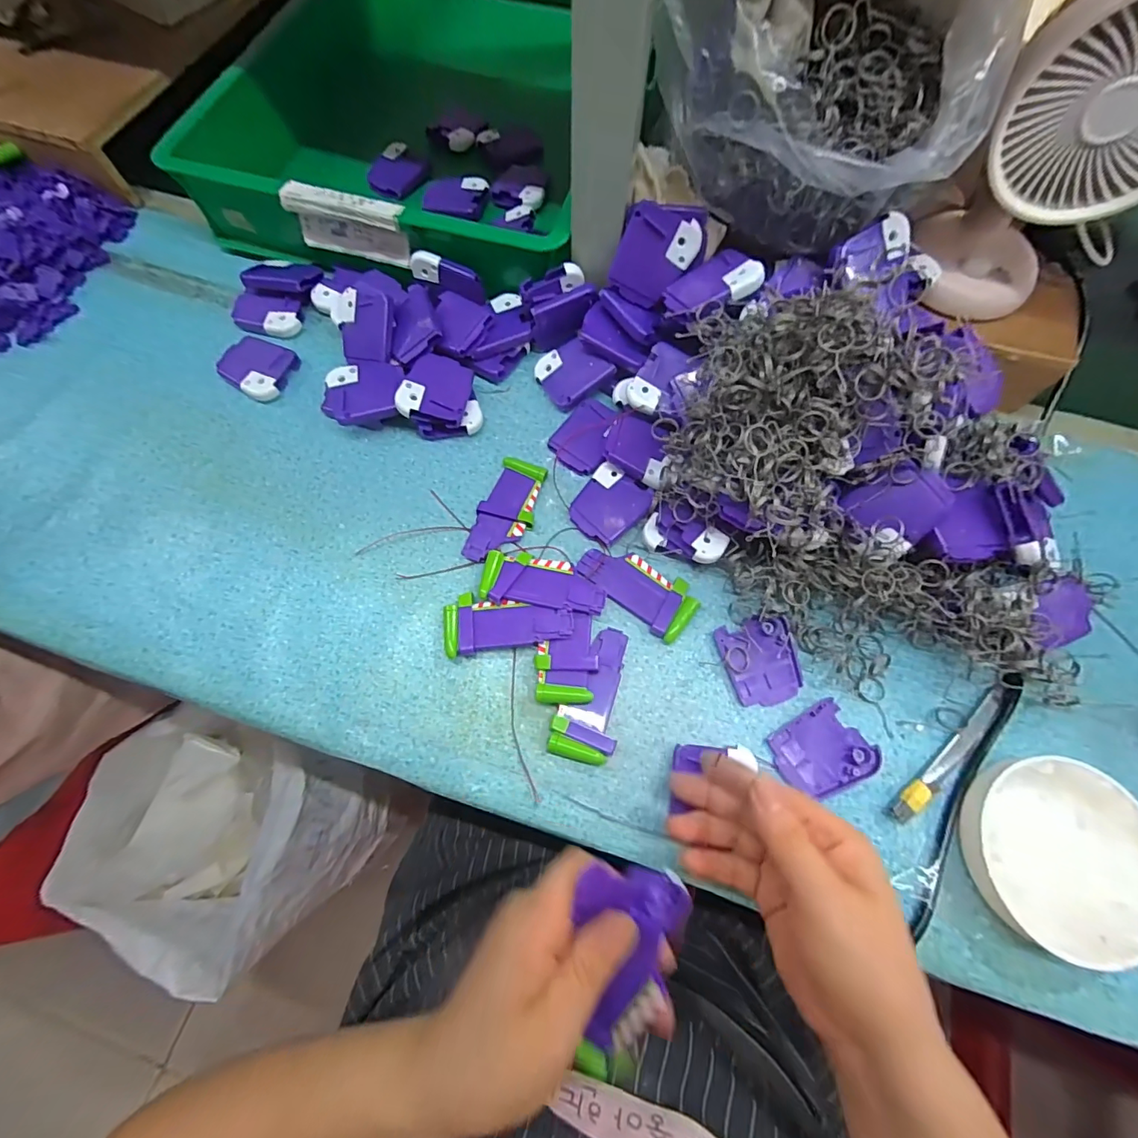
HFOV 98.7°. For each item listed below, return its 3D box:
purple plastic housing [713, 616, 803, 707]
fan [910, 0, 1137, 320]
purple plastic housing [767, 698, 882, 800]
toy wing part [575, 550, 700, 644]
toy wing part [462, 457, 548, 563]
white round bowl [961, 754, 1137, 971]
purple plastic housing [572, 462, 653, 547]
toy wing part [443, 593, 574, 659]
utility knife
[{"bbox_3d":[0.136,0.065,0.344,0.051,0.007,0.059,-16,73,-6],"label":"purple plastic housing"},{"bbox_3d":[0.313,-0.255,0.306,0.085,0.171,0.110,-41,75,-14],"label":"fan"},{"bbox_3d":[0.168,0.122,0.324,0.059,0.007,0.050,-31,75,-10],"label":"purple plastic housing"},{"bbox_3d":[0.051,0.012,0.359,0.089,0.008,0.041,37,75,11],"label":"toy wing part"},{"bbox_3d":[-0.048,-0.045,0.380,0.040,0.007,0.089,21,73,6],"label":"toy wing part"},{"bbox_3d":[0.297,0.172,0.296,0.104,0.026,0.105,0,72,0],"label":"white round bowl"},{"bbox_3d":[0.031,-0.049,0.377,0.050,0.008,0.055,40,76,11],"label":"purple plastic housing"},{"bbox_3d":[-0.044,0.036,0.349,0.088,0.012,0.041,-9,72,-4],"label":"toy wing part"},{"bbox_3d":[0.256,0.122,0.324,0.123,0.013,0.014,-38,76,-12],"label":"utility knife"}]

